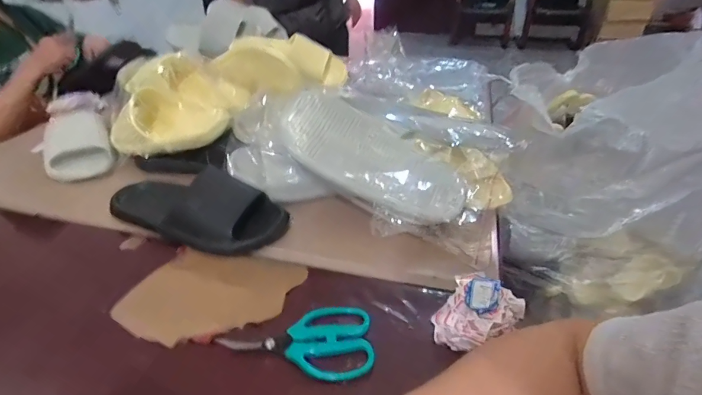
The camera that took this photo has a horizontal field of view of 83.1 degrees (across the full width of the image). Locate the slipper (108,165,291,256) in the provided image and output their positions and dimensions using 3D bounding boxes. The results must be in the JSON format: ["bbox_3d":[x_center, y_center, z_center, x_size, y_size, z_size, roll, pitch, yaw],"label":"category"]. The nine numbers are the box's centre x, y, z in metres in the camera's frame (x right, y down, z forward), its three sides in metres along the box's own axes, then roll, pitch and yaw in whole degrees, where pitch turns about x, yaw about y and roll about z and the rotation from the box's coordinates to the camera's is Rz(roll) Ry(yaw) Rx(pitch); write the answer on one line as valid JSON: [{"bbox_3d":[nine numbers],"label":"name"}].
[{"bbox_3d":[-0.217,0.009,0.565,0.247,0.068,0.113,14,37,21],"label":"slipper"}]

